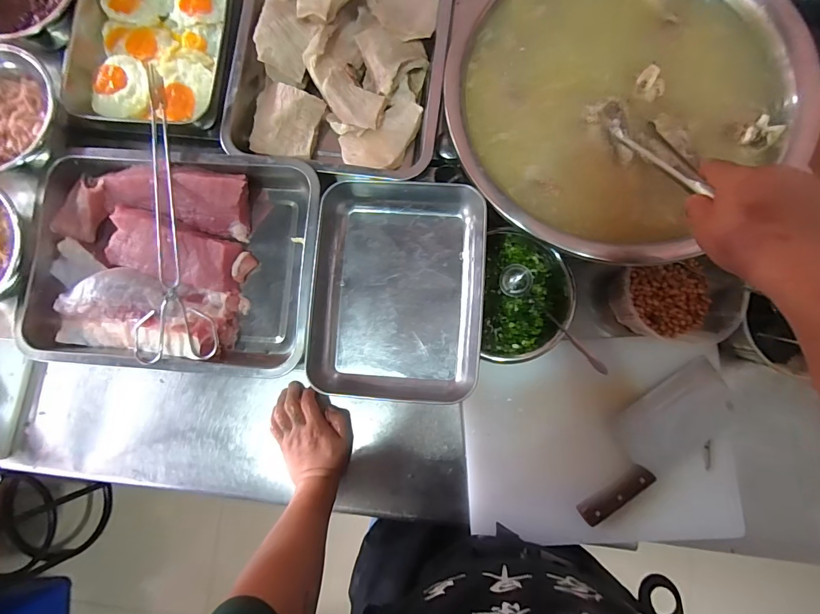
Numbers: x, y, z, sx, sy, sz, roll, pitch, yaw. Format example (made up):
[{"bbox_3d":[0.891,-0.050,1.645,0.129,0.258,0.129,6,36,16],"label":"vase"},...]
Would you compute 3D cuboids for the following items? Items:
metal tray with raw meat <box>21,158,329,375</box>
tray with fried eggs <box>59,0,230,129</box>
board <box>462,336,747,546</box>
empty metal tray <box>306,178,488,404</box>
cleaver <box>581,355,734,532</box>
[{"bbox_3d":[-0.287,-0.055,0.493,0.347,0.073,0.259,4,83,3],"label":"metal tray with raw meat"},{"bbox_3d":[-0.336,-0.374,0.518,0.209,0.057,0.287,6,83,3],"label":"tray with fried eggs"},{"bbox_3d":[0.283,0.196,0.592,0.388,0.022,0.290,0,83,2],"label":"board"},{"bbox_3d":[-0.014,-0.022,0.475,0.196,0.043,0.264,3,83,2],"label":"empty metal tray"},{"bbox_3d":[0.356,0.193,0.577,0.287,0.025,0.106,-32,83,-2],"label":"cleaver"}]

